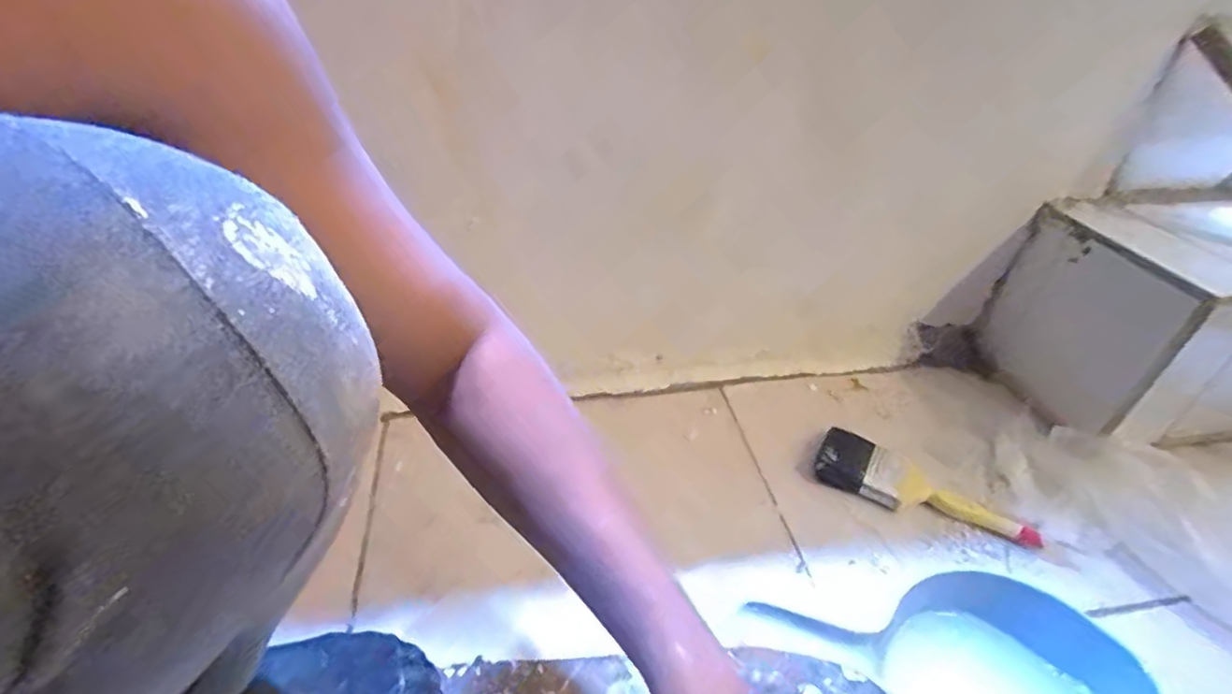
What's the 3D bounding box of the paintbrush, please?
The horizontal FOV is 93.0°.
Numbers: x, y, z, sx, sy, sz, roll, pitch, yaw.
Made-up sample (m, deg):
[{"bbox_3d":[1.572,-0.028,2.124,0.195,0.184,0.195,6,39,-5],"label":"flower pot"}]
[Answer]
[{"bbox_3d":[0.313,0.147,0.602,0.207,0.015,0.079,26,44,25],"label":"paintbrush"}]

